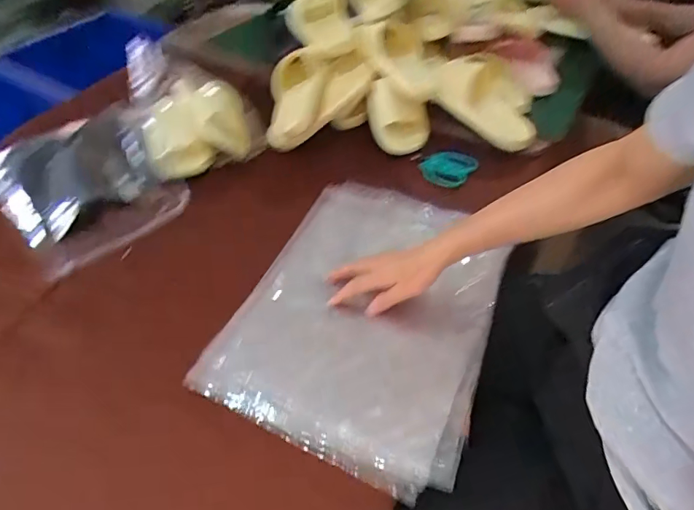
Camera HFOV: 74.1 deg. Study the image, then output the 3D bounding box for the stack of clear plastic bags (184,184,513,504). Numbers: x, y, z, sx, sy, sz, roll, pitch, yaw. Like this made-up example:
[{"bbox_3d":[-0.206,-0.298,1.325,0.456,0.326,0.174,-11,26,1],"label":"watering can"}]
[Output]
[{"bbox_3d":[0.033,0.065,0.619,0.310,0.041,0.422,19,54,17],"label":"stack of clear plastic bags"}]

